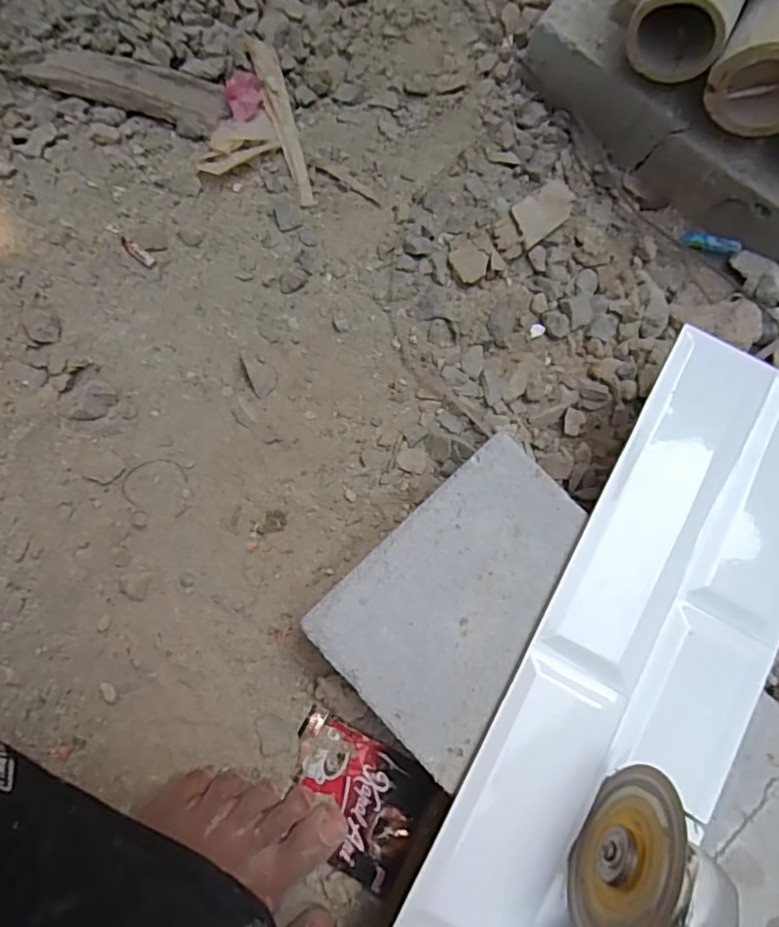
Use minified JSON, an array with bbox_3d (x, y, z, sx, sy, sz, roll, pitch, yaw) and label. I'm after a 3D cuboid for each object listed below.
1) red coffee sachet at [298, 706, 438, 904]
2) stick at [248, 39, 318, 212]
[{"bbox_3d":[-0.028,0.250,0.434,0.114,0.007,0.089,31,81,6],"label":"red coffee sachet"},{"bbox_3d":[-0.099,-0.318,0.535,0.023,0.006,0.193,-11,75,-16],"label":"stick"}]

